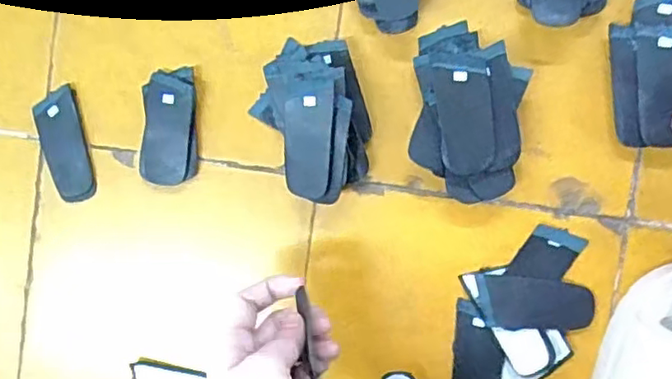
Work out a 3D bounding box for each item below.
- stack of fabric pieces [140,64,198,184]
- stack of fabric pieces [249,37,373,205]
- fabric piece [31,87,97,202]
[{"bbox_3d":[-0.114,-0.043,0.428,0.038,0.012,0.077,4,92,6],"label":"stack of fabric pieces"},{"bbox_3d":[-0.017,-0.045,0.404,0.073,0.040,0.107,-17,90,7],"label":"stack of fabric pieces"},{"bbox_3d":[-0.191,-0.030,0.442,0.032,0.004,0.078,-13,90,7],"label":"fabric piece"}]

